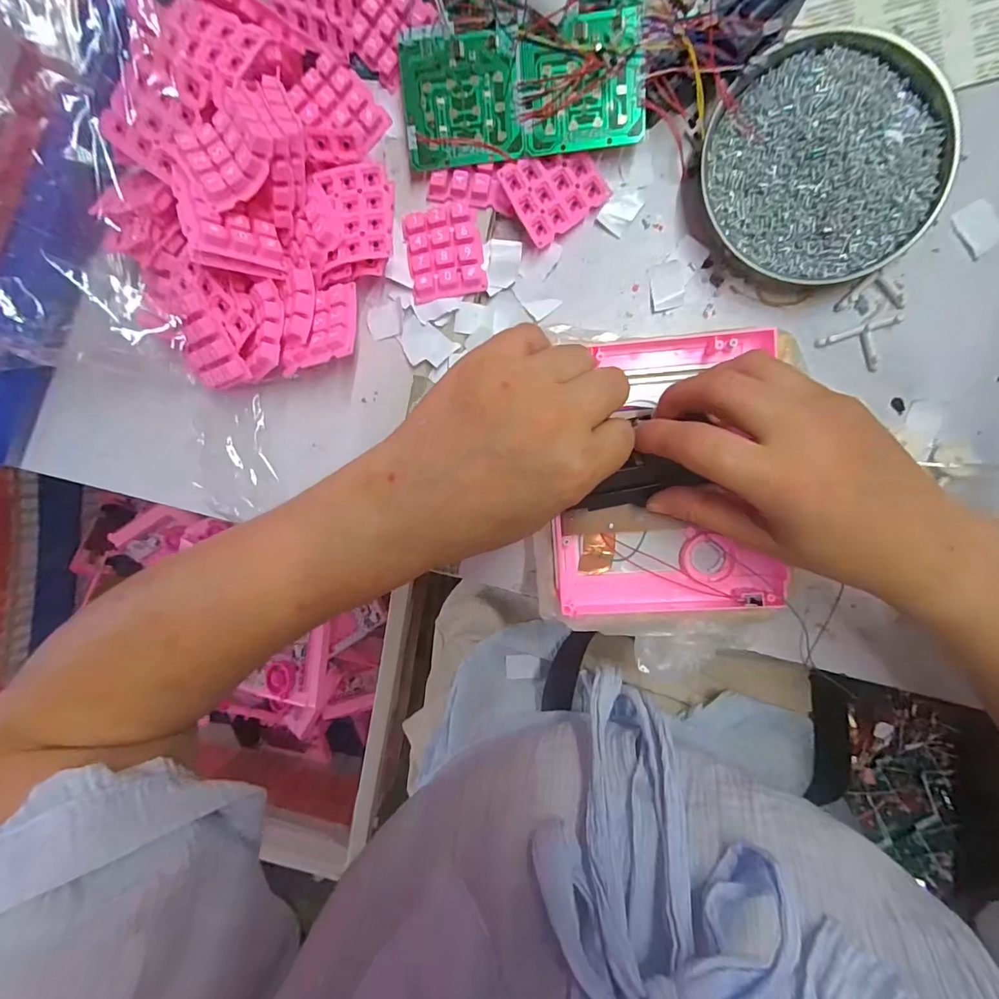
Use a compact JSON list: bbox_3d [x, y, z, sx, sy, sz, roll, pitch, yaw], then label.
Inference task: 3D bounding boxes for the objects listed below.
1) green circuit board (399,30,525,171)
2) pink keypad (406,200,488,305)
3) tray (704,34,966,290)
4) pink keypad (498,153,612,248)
[{"bbox_3d":[-0.024,-0.245,0.286,0.070,0.004,0.067,-3,107,6],"label":"green circuit board"},{"bbox_3d":[-0.036,-0.161,0.306,0.047,0.015,0.055,-8,96,7],"label":"pink keypad"},{"bbox_3d":[0.195,-0.199,0.279,0.127,0.022,0.131,1,97,6],"label":"tray"},{"bbox_3d":[0.035,-0.200,0.299,0.059,0.005,0.050,-37,105,0],"label":"pink keypad"}]

